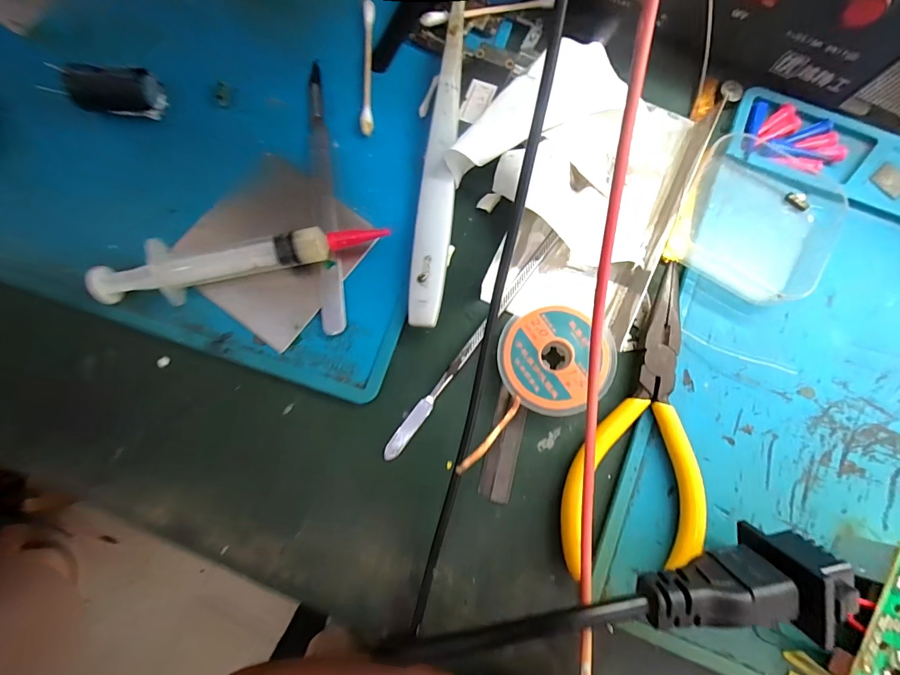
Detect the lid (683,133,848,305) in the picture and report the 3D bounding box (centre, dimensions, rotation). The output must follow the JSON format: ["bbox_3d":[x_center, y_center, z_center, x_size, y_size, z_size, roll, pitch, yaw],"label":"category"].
[{"bbox_3d":[0.141,-0.054,0.175,0.065,0.004,0.074,26,81,4],"label":"lid"}]

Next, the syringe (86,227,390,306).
[{"bbox_3d":[-0.082,-0.032,0.157,0.109,0.020,0.019,-13,82,-2],"label":"syringe"}]

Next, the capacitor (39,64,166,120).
[{"bbox_3d":[-0.144,-0.104,0.162,0.039,0.016,0.015,-3,82,-13],"label":"capacitor"}]

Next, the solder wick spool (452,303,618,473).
[{"bbox_3d":[0.038,0.021,0.153,0.046,0.021,0.068,16,82,3],"label":"solder wick spool"}]

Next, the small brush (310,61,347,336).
[{"bbox_3d":[-0.055,-0.063,0.171,0.010,0.004,0.125,-6,80,-2],"label":"small brush"}]

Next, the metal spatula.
[{"bbox_3d":[0.011,0.002,0.164,0.006,0.004,0.118,38,84,5],"label":"metal spatula"}]

